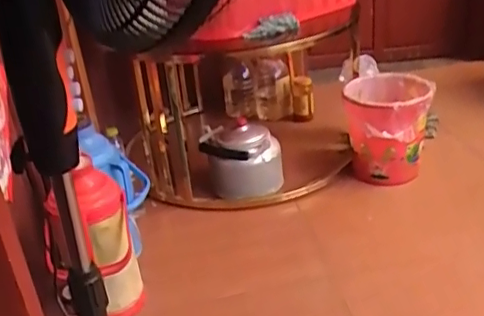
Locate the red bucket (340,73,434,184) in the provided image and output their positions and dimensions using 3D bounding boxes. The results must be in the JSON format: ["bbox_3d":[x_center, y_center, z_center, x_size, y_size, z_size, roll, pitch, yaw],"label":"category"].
[{"bbox_3d":[0.417,-0.091,1.639,0.234,0.230,0.269,-1,27,11],"label":"red bucket"}]

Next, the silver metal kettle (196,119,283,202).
[{"bbox_3d":[0.003,0.002,1.675,0.223,0.179,0.204,-7,27,0],"label":"silver metal kettle"}]

